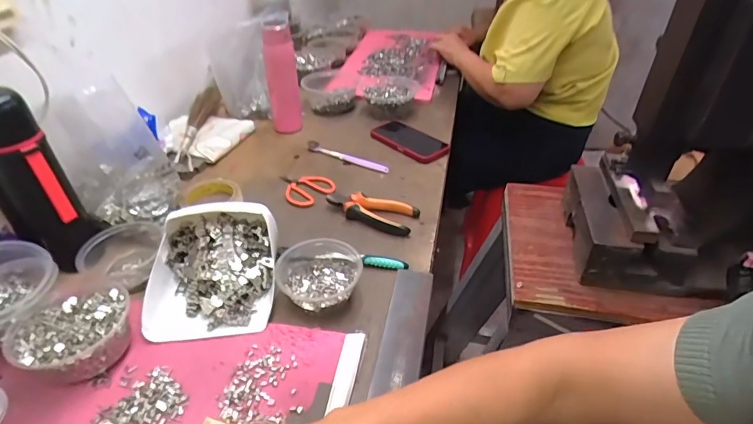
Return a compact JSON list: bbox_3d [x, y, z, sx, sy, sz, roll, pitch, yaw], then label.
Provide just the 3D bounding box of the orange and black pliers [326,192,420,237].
[{"bbox_3d":[-0.008,-0.008,0.704,0.148,0.027,0.067,16,40,22],"label":"orange and black pliers"}]

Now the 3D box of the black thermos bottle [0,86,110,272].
[{"bbox_3d":[-0.423,-0.036,0.548,0.078,0.226,0.062,-31,47,-33],"label":"black thermos bottle"}]

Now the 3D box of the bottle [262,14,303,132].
[{"bbox_3d":[-0.192,-0.280,0.892,0.062,0.226,0.053,-10,38,-10],"label":"bottle"}]

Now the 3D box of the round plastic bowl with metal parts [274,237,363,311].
[{"bbox_3d":[-0.076,0.080,0.575,0.111,0.051,0.124,-3,38,-3],"label":"round plastic bowl with metal parts"}]

